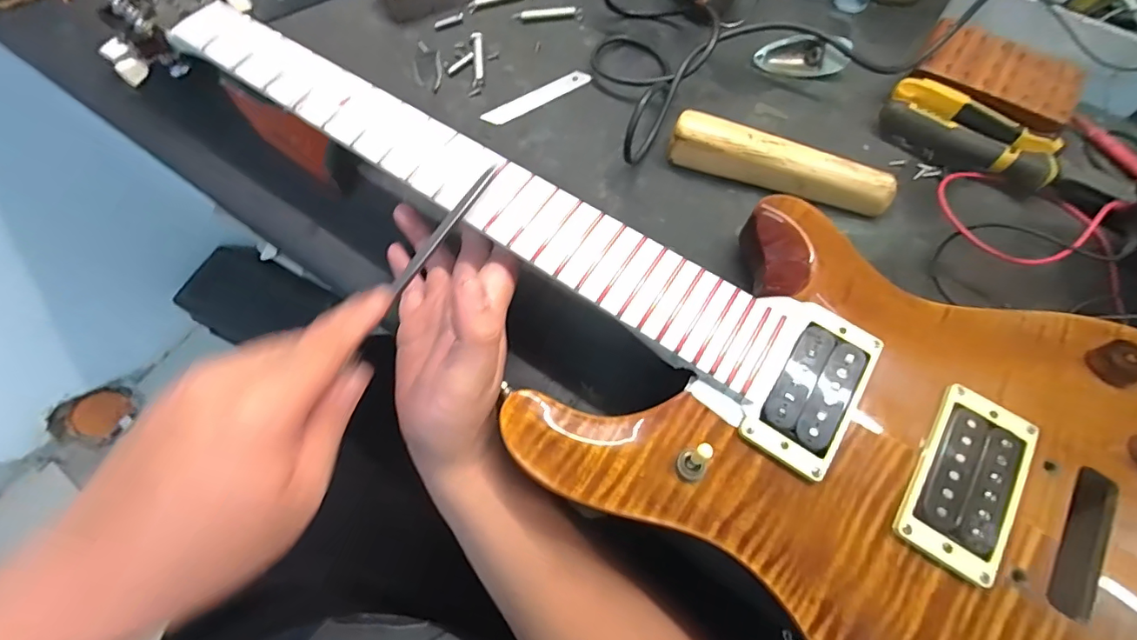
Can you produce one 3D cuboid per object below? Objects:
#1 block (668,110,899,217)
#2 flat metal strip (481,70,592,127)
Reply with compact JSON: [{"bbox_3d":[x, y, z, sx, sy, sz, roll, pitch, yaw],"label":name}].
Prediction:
[{"bbox_3d":[0.162,-0.118,0.375,0.166,0.036,0.031,18,68,8],"label":"block"},{"bbox_3d":[-0.027,-0.197,0.432,0.103,0.004,0.018,-32,79,-13],"label":"flat metal strip"}]

